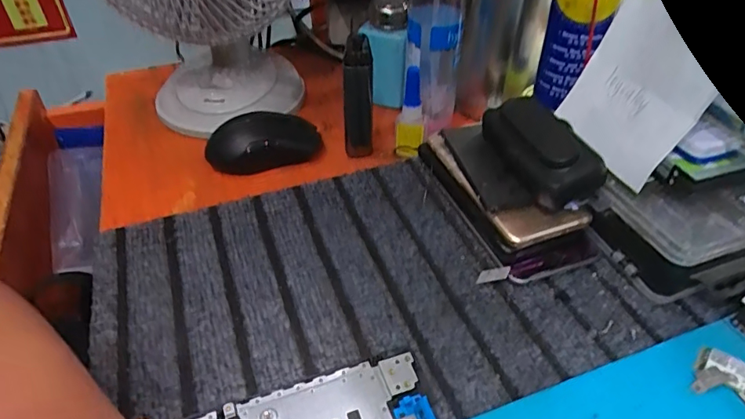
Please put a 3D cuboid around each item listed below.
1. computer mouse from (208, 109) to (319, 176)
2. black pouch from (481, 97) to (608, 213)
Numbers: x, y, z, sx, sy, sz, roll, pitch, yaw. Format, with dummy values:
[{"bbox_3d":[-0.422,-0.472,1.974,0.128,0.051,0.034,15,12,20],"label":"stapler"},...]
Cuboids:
[{"bbox_3d":[-0.100,-0.065,0.455,0.100,0.029,0.059,-8,42,-8],"label":"computer mouse"},{"bbox_3d":[0.126,-0.048,0.381,0.045,0.035,0.103,-13,42,-14],"label":"black pouch"}]

